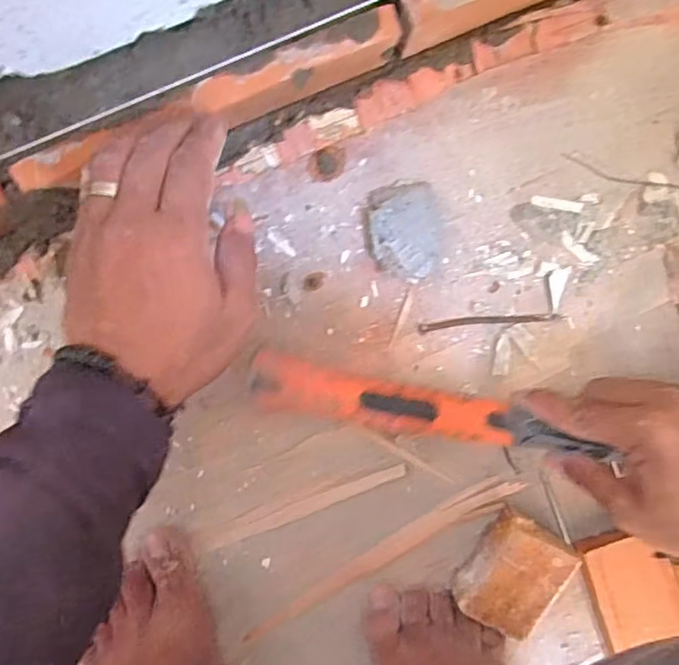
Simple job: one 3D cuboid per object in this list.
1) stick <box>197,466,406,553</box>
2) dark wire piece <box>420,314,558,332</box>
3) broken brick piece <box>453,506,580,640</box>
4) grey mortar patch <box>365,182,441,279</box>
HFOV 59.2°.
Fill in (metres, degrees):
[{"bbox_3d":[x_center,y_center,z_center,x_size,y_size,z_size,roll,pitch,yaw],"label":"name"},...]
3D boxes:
[{"bbox_3d":[-0.027,0.123,0.418,0.153,0.006,0.017,-22,98,1],"label":"stick"},{"bbox_3d":[0.104,-0.008,0.415,0.097,0.004,0.007,-5,98,-2],"label":"dark wire piece"},{"bbox_3d":[0.119,0.167,0.417,0.053,0.040,0.072,33,95,-6],"label":"broken brick piece"},{"bbox_3d":[0.041,-0.066,0.391,0.045,0.019,0.058,-8,98,-1],"label":"grey mortar patch"}]

